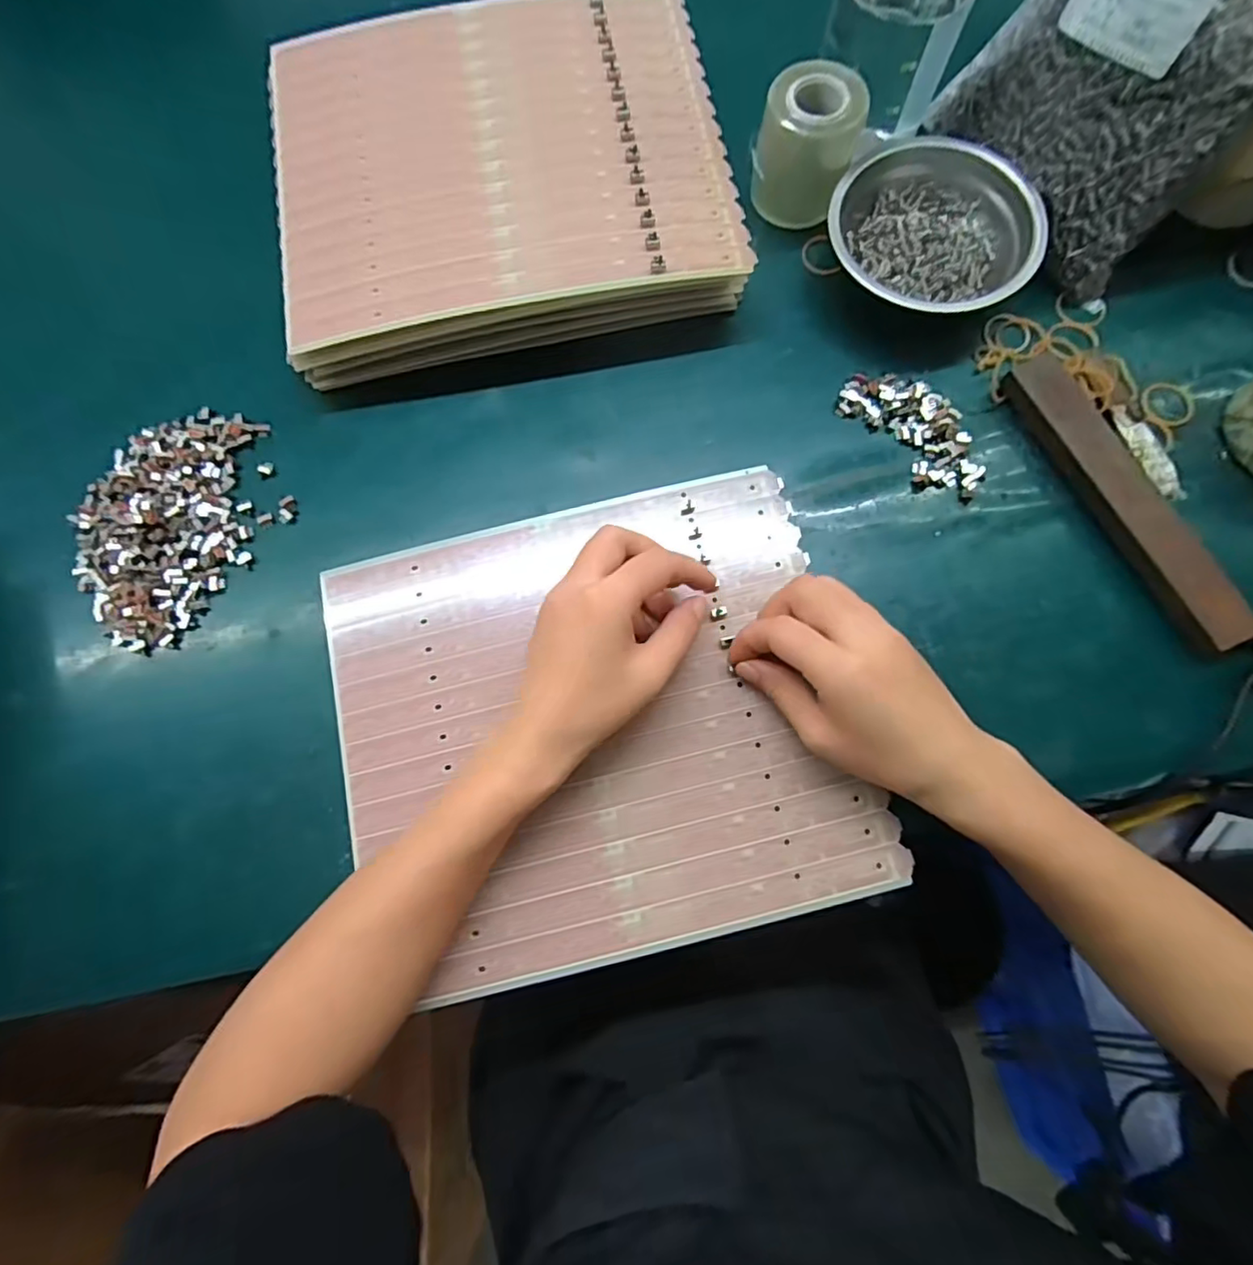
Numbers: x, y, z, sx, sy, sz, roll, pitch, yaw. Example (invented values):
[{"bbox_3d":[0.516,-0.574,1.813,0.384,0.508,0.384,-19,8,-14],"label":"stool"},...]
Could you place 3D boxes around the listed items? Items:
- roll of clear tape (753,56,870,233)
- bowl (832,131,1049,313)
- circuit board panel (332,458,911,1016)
[{"bbox_3d":[0.116,-0.313,0.389,0.059,0.064,0.059,0,76,2],"label":"roll of clear tape"},{"bbox_3d":[0.198,-0.261,0.391,0.127,0.037,0.110,23,78,7],"label":"bowl"},{"bbox_3d":[-0.019,0.046,0.335,0.280,0.009,0.245,-14,75,-1],"label":"circuit board panel"}]

